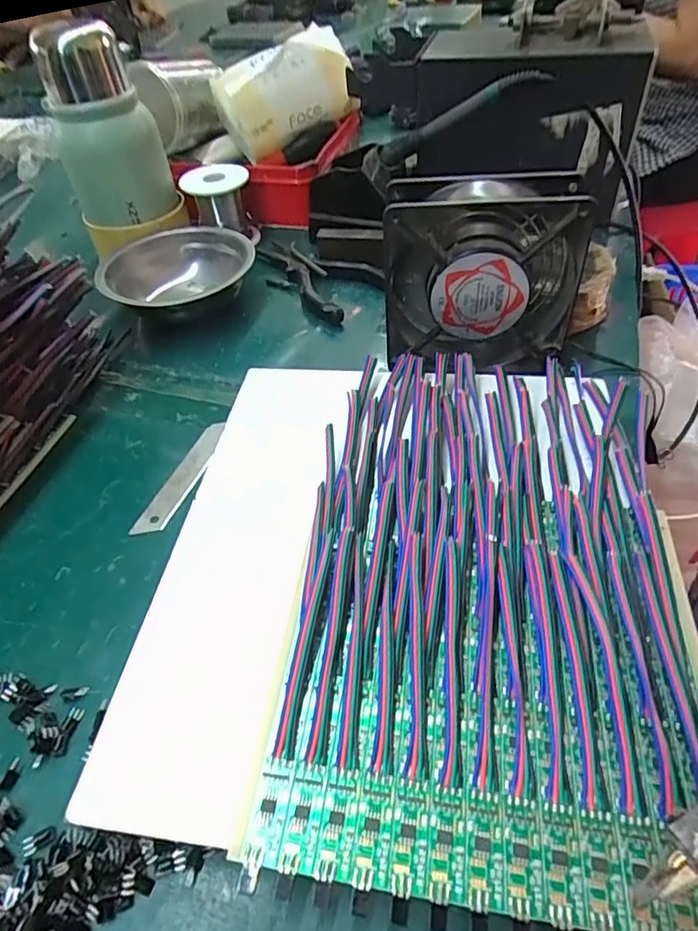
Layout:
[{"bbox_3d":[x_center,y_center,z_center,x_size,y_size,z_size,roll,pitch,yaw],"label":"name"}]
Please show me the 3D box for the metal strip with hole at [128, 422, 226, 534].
[{"bbox_3d":[-0.102,0.006,0.349,0.018,0.004,0.091,14,53,17],"label":"metal strip with hole"}]

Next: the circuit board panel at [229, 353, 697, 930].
[{"bbox_3d":[0.061,0.036,0.252,0.158,0.022,0.257,5,47,7],"label":"circuit board panel"}]

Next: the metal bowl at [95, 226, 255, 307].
[{"bbox_3d":[-0.145,-0.162,0.481,0.123,0.041,0.123,-2,47,2],"label":"metal bowl"}]

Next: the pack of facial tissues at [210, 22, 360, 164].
[{"bbox_3d":[-0.068,-0.382,0.576,0.148,0.083,0.073,-8,40,23],"label":"pack of facial tissues"}]

